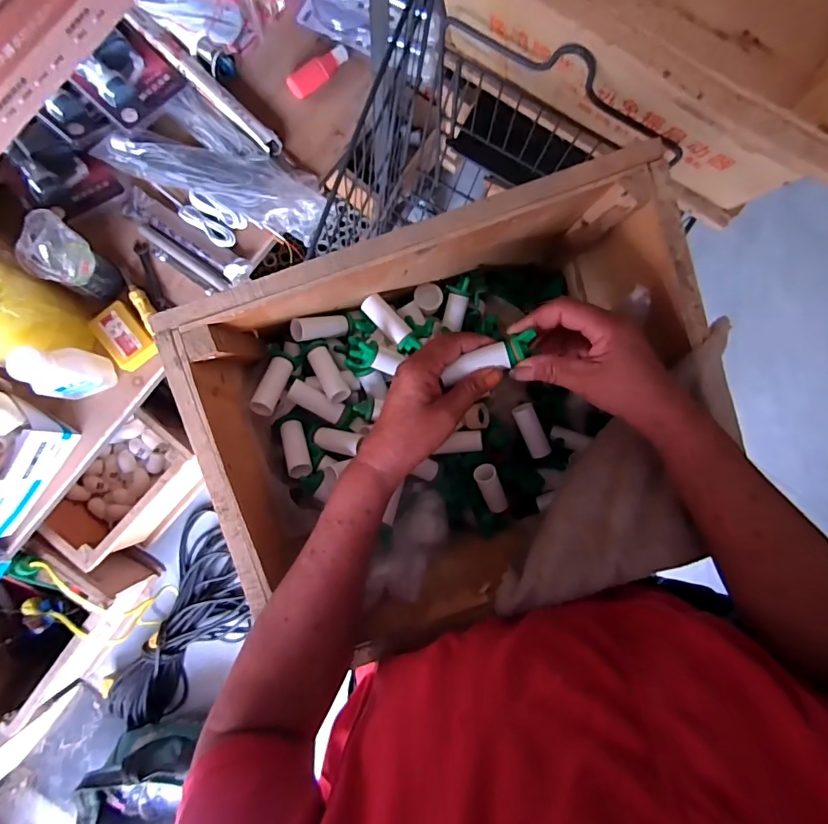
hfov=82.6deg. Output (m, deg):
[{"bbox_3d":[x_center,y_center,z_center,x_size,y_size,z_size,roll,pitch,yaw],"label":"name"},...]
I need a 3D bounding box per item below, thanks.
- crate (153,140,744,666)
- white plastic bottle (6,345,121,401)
[{"bbox_3d":[0.035,0.010,0.433,0.391,0.205,0.303,-18,88,-4],"label":"crate"},{"bbox_3d":[-0.508,-0.056,0.689,0.074,0.148,0.048,-24,88,-4],"label":"white plastic bottle"}]

